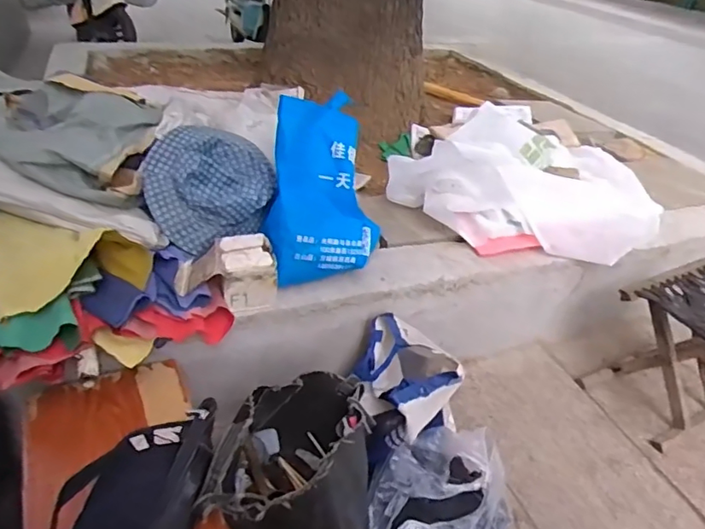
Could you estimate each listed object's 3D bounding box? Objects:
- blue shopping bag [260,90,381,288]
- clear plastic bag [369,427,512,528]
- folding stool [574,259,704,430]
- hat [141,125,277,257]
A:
[{"bbox_3d":[-0.070,-0.150,1.143,0.207,0.310,0.240,2,34,-3],"label":"blue shopping bag"},{"bbox_3d":[0.147,0.416,0.929,0.237,0.186,0.260,17,36,18],"label":"clear plastic bag"},{"bbox_3d":[0.748,0.184,1.225,0.294,0.269,0.240,-15,39,-25],"label":"folding stool"},{"bbox_3d":[-0.325,-0.180,1.240,0.287,0.125,0.294,-7,80,-8],"label":"hat"}]

